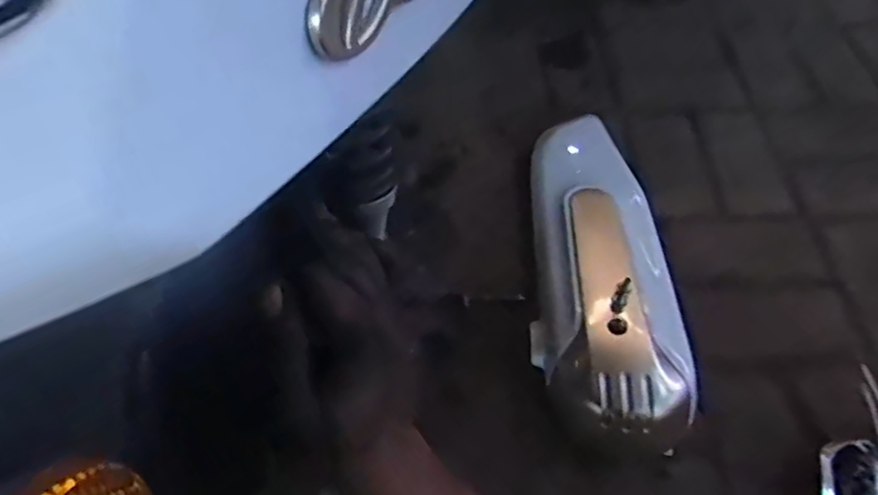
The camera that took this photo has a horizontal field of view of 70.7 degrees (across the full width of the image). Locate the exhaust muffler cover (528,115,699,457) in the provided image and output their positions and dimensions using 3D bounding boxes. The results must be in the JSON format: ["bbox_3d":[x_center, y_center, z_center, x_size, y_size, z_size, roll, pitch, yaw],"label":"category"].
[{"bbox_3d":[0.205,0.000,0.794,0.181,0.090,0.504,1,56,0],"label":"exhaust muffler cover"}]

